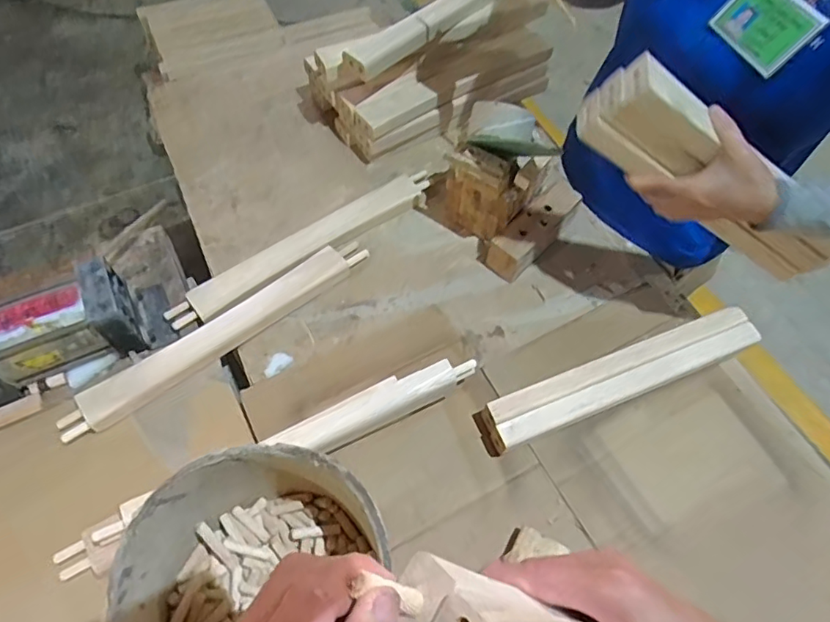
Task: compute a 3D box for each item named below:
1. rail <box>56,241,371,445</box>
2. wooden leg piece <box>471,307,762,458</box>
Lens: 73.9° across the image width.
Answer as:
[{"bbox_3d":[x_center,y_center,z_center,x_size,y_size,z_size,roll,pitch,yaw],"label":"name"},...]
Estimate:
[{"bbox_3d":[-0.239,0.024,0.708,0.417,0.028,0.045,-35,68,-21],"label":"rail"},{"bbox_3d":[0.257,0.086,0.689,0.368,0.062,0.060,-18,63,-13],"label":"wooden leg piece"}]

